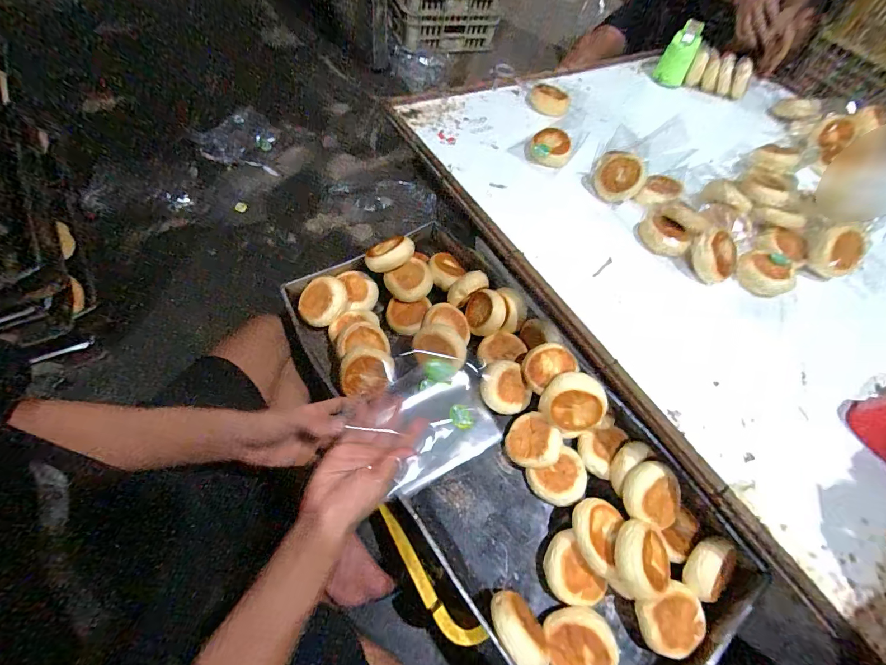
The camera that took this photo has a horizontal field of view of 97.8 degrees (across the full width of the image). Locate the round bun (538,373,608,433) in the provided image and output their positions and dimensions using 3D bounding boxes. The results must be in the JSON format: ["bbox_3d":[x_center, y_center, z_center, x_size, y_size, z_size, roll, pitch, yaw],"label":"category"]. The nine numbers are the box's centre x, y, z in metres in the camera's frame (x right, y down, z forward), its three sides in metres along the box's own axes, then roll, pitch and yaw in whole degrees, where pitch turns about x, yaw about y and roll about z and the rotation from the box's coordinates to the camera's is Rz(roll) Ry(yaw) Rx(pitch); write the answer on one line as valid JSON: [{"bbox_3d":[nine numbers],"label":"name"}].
[{"bbox_3d":[0.209,0.110,0.624,0.094,0.037,0.094,3,103,12],"label":"round bun"}]

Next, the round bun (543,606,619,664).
[{"bbox_3d":[0.184,0.422,0.514,0.087,0.050,0.085,-4,62,-5],"label":"round bun"}]

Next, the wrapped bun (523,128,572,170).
[{"bbox_3d":[0.239,-0.418,0.871,0.102,0.044,0.078,21,59,5],"label":"wrapped bun"}]

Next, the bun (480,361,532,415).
[{"bbox_3d":[0.108,0.099,0.687,0.084,0.040,0.092,3,59,-5],"label":"bun"}]

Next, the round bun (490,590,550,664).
[{"bbox_3d":[0.099,0.390,0.507,0.087,0.068,0.041,36,98,22],"label":"round bun"}]

